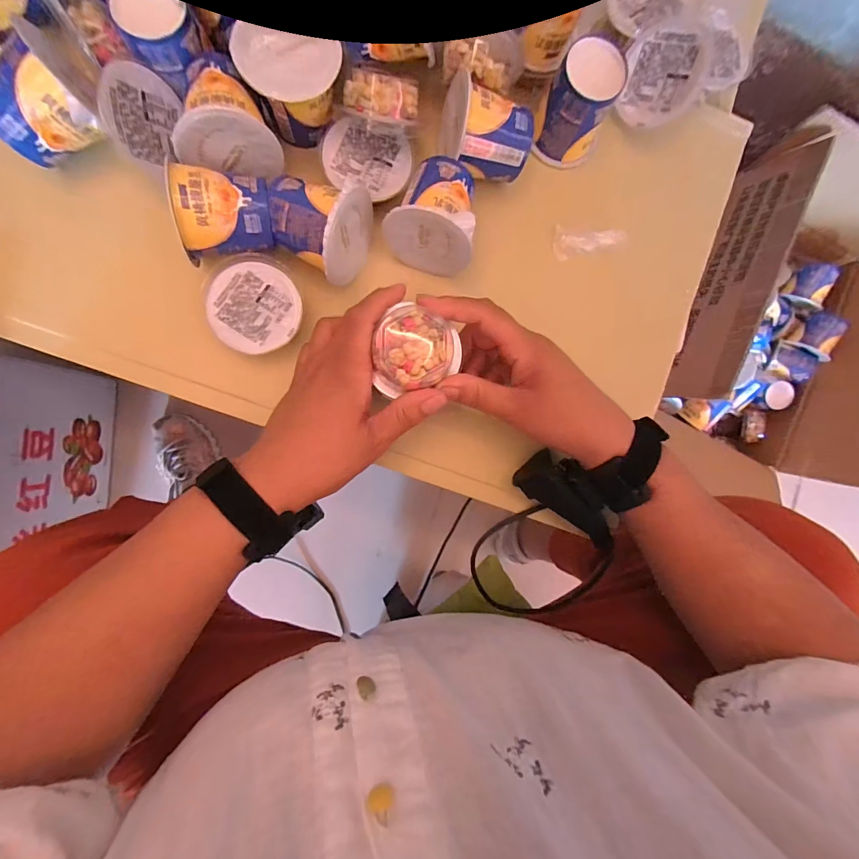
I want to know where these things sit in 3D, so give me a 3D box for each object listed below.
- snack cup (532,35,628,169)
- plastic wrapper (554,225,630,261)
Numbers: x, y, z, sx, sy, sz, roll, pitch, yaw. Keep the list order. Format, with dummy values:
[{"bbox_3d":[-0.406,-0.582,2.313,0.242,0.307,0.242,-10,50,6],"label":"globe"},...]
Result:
[{"bbox_3d":[0.118,-0.254,0.310,0.054,0.061,0.050,0,89,-6],"label":"snack cup"},{"bbox_3d":[0.141,-0.166,0.342,0.059,0.016,0.024,-8,89,-6],"label":"plastic wrapper"}]

